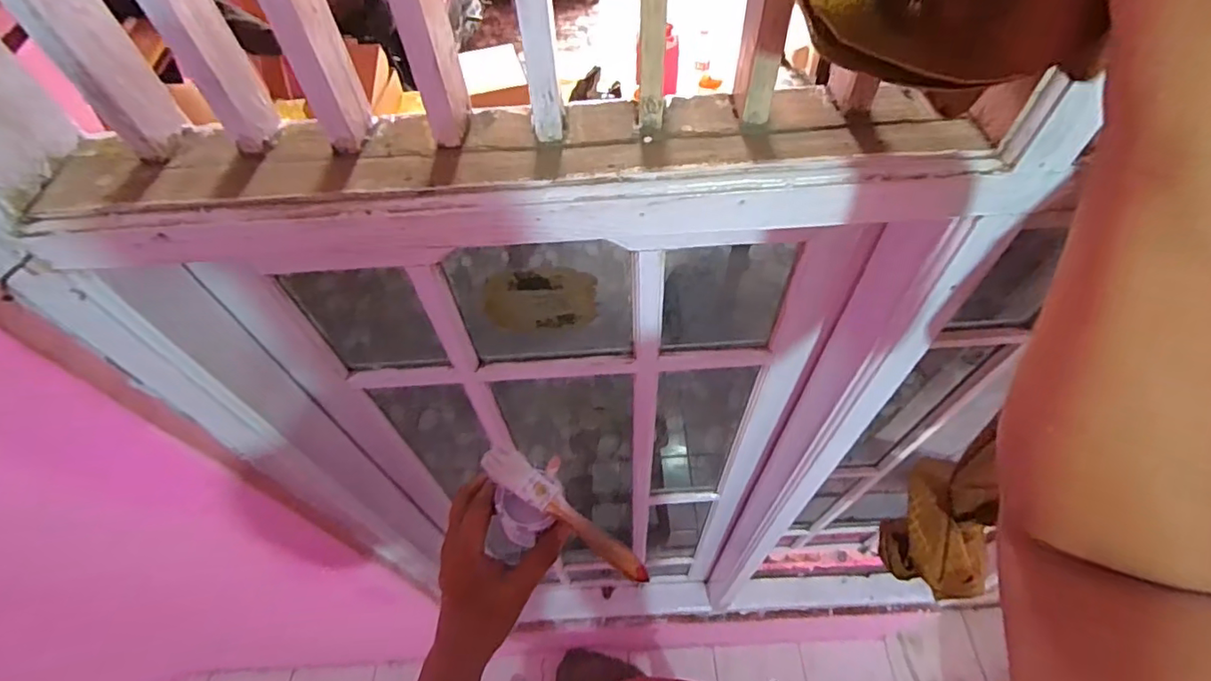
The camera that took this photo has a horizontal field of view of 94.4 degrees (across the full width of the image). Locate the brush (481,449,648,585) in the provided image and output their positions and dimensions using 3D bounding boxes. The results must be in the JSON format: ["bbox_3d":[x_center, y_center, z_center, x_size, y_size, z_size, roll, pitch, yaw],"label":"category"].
[{"bbox_3d":[-0.033,0.139,0.455,0.158,0.012,0.028,35,64,12],"label":"brush"}]

